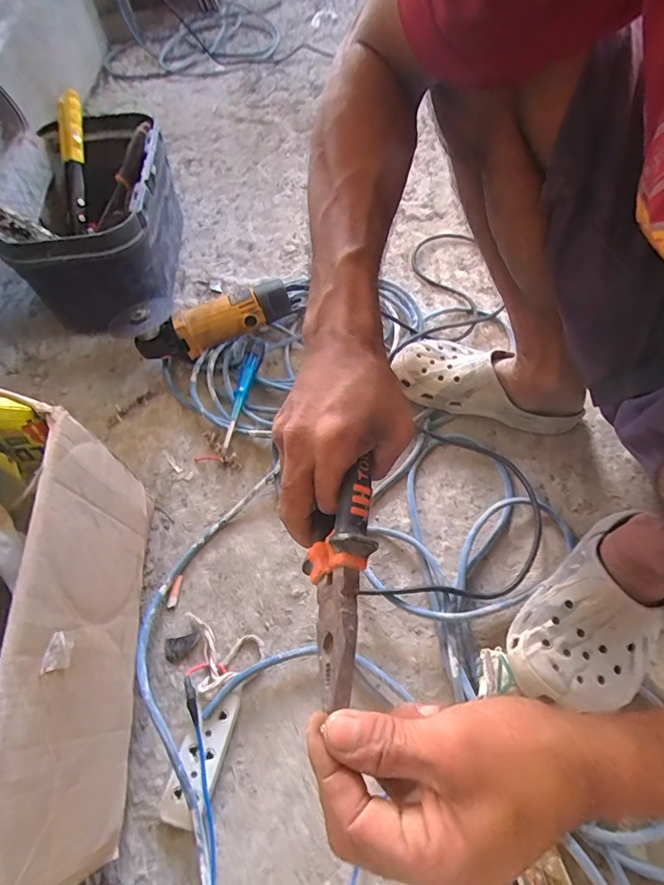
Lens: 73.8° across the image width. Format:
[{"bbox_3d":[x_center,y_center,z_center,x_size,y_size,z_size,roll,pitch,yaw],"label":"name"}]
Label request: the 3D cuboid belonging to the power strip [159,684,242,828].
[{"bbox_3d":[-0.125,0.297,0.425,0.043,0.017,0.112,12,60,9],"label":"power strip"}]

